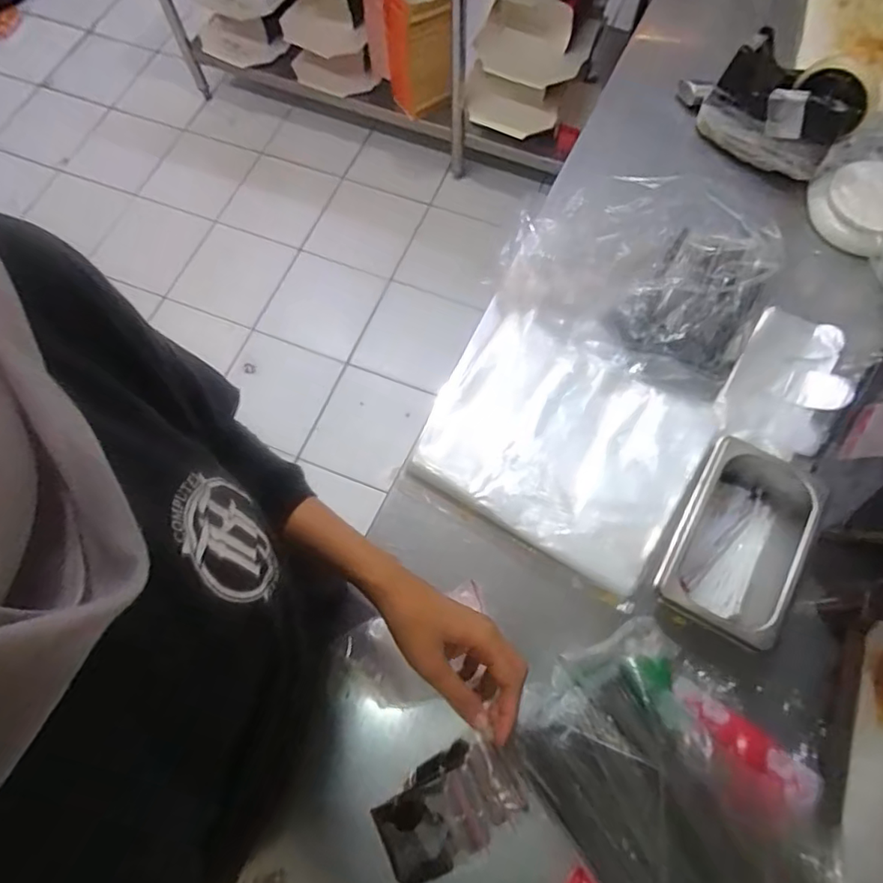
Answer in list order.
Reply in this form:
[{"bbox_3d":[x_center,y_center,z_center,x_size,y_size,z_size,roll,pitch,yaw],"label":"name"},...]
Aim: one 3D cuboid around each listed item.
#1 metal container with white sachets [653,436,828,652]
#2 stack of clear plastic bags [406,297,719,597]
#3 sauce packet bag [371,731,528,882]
[{"bbox_3d":[0.272,0.097,0.533,0.106,0.064,0.170,29,73,12],"label":"metal container with white sachets"},{"bbox_3d":[0.119,-0.003,0.592,0.262,0.020,0.218,29,73,11],"label":"stack of clear plastic bags"},{"bbox_3d":[0.007,0.309,0.481,0.126,0.021,0.075,-32,72,-9],"label":"sauce packet bag"}]

